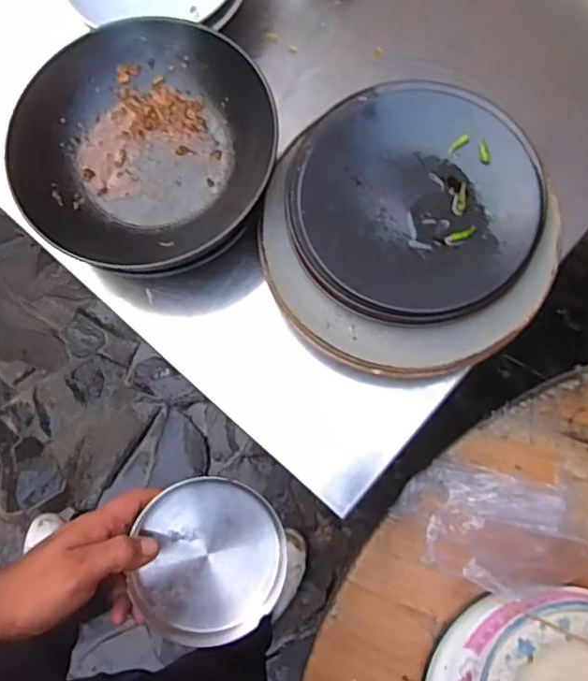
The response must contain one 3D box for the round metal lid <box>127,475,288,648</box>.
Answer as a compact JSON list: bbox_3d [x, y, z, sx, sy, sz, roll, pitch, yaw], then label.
[{"bbox_3d":[-0.063,0.170,0.478,0.111,0.026,0.119,4,74,-8],"label":"round metal lid"}]

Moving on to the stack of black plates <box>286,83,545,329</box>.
[{"bbox_3d":[0.105,-0.127,0.548,0.210,0.032,0.213,7,77,3],"label":"stack of black plates"}]

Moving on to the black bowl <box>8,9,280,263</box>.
[{"bbox_3d":[-0.138,-0.182,0.570,0.231,0.048,0.226,0,77,2],"label":"black bowl"}]

